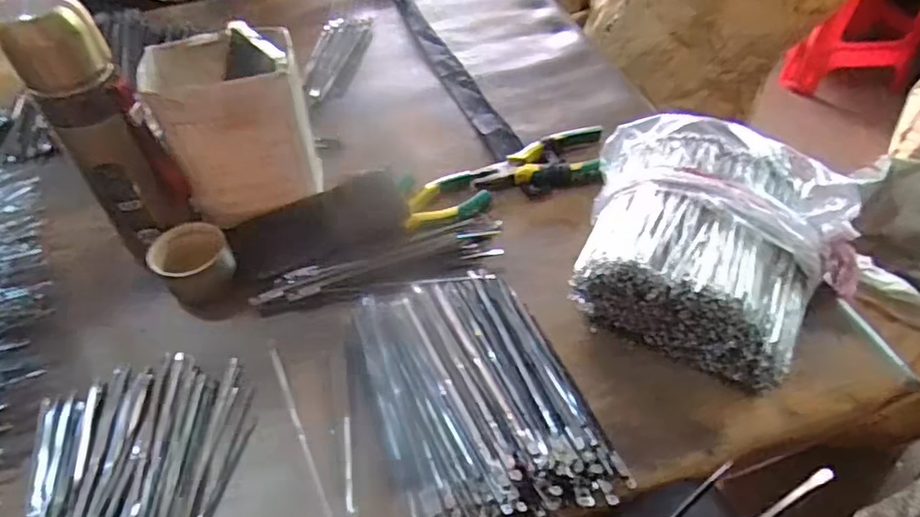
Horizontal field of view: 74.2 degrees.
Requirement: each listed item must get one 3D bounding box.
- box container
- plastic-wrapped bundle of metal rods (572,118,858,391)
[{"bbox_3d":[-0.203,-0.118,0.569,0.124,0.155,0.098,-18,51,-13],"label":"box container"},{"bbox_3d":[0.205,-0.017,0.511,0.218,0.085,0.196,24,54,21],"label":"plastic-wrapped bundle of metal rods"}]

